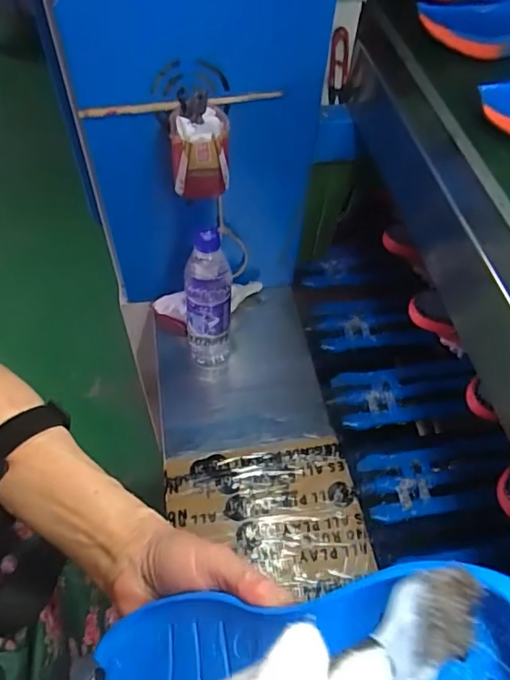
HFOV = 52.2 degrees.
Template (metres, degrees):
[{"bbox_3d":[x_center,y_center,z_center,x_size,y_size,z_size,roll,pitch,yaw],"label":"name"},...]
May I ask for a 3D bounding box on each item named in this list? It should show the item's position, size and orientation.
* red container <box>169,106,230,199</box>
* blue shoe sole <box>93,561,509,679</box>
[{"bbox_3d":[-0.064,-0.213,0.600,0.064,0.086,0.062,-6,55,-10],"label":"red container"},{"bbox_3d":[0.016,0.152,0.243,0.229,0.038,0.070,-19,49,26],"label":"blue shoe sole"}]

